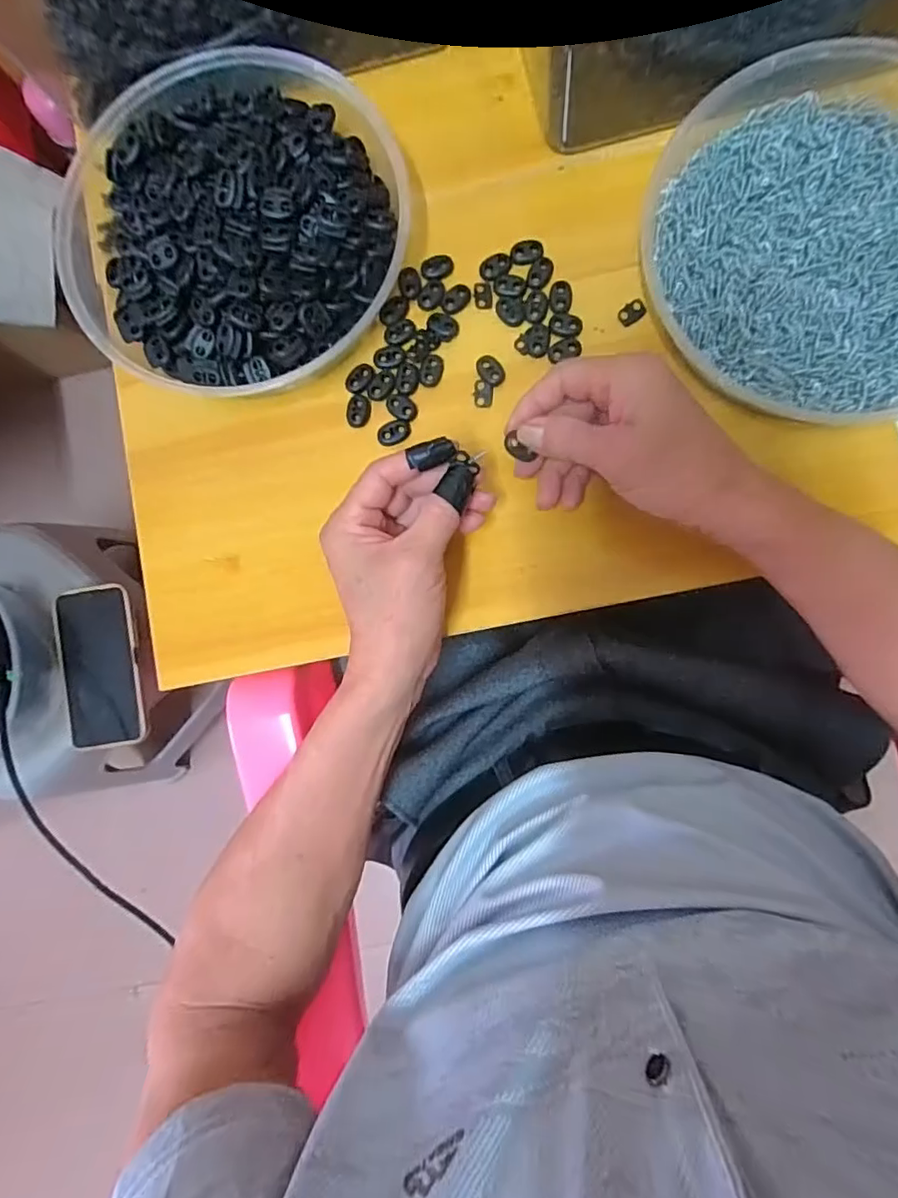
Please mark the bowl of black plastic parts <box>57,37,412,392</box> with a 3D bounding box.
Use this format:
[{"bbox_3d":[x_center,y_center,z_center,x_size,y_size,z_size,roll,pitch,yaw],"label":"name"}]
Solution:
[{"bbox_3d":[-0.145,-0.249,0.372,0.216,0.046,0.230,-40,84,2],"label":"bowl of black plastic parts"}]

